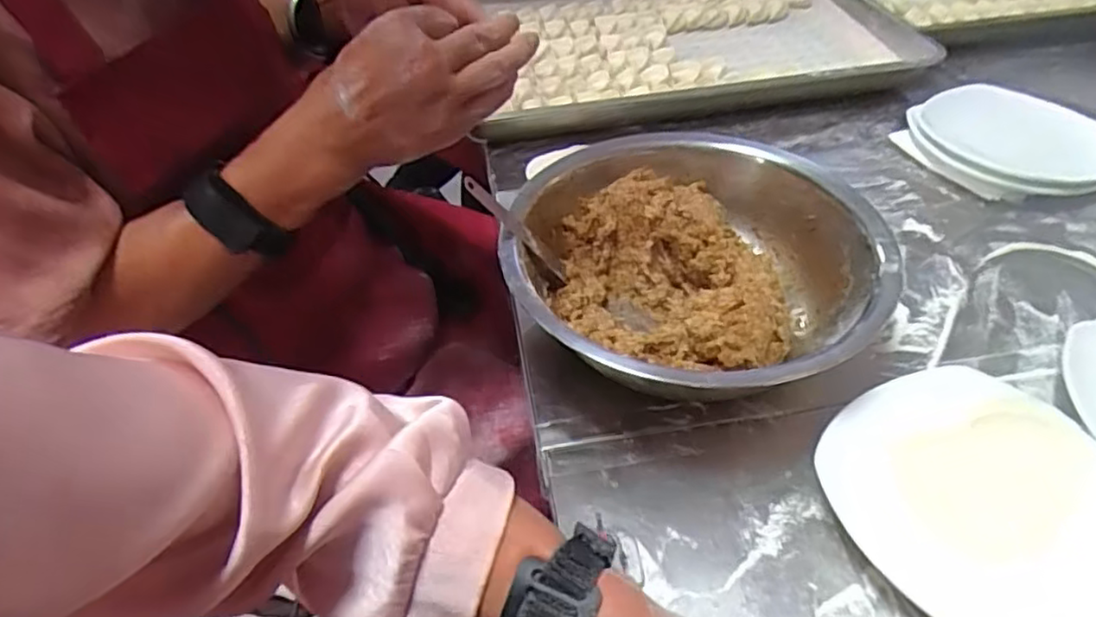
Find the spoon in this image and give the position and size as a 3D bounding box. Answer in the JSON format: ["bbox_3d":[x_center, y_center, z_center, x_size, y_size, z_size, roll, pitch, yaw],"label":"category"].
[{"bbox_3d":[-0.024,-0.060,0.518,0.012,0.123,0.026,-25,39,25],"label":"spoon"}]

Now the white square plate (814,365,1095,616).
[{"bbox_3d":[0.274,0.121,0.412,0.165,0.030,0.177,-24,49,-20],"label":"white square plate"}]

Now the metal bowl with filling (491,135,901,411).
[{"bbox_3d":[0.109,-0.031,0.531,0.270,0.087,0.282,-1,45,1],"label":"metal bowl with filling"}]

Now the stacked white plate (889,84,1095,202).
[{"bbox_3d":[0.477,-0.171,0.690,0.132,0.044,0.187,-32,53,-26],"label":"stacked white plate"}]

